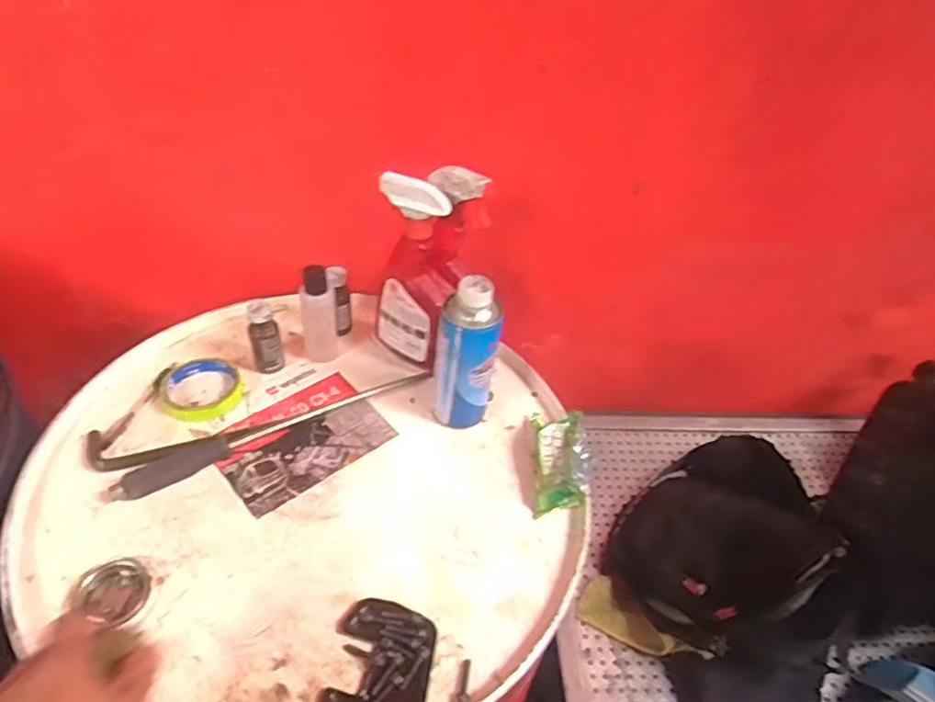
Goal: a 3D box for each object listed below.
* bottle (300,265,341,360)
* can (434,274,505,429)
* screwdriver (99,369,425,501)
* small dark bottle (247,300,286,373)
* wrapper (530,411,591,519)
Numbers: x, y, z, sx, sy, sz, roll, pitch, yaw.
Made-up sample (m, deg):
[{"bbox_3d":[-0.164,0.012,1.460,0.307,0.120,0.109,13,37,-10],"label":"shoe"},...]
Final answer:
[{"bbox_3d":[-0.179,-0.046,0.778,0.043,0.122,0.039,1,44,-6],"label":"bottle"},{"bbox_3d":[0.001,0.003,0.707,0.065,0.192,0.062,3,43,-3],"label":"can"},{"bbox_3d":[-0.205,0.078,0.720,0.351,0.031,0.033,-23,51,-28],"label":"screwdriver"},{"bbox_3d":[-0.237,-0.014,0.762,0.033,0.096,0.028,-12,46,-19],"label":"small dark bottle"},{"bbox_3d":[0.103,0.118,0.710,0.063,0.039,0.129,4,43,-2],"label":"wrapper"}]

